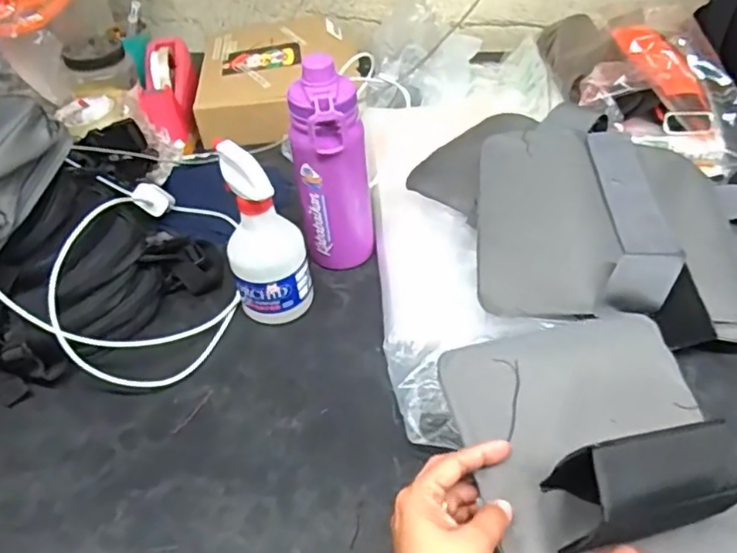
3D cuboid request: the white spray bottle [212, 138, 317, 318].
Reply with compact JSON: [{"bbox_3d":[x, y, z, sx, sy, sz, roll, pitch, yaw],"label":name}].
[{"bbox_3d":[-0.106,-0.037,0.622,0.076,0.189,0.067,-15,44,-9],"label":"white spray bottle"}]

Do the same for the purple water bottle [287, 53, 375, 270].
[{"bbox_3d":[-0.040,-0.111,0.656,0.066,0.223,0.065,18,48,24],"label":"purple water bottle"}]

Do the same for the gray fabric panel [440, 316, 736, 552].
[{"bbox_3d":[0.184,0.146,0.440,0.214,0.136,0.246,-15,44,-9],"label":"gray fabric panel"}]

